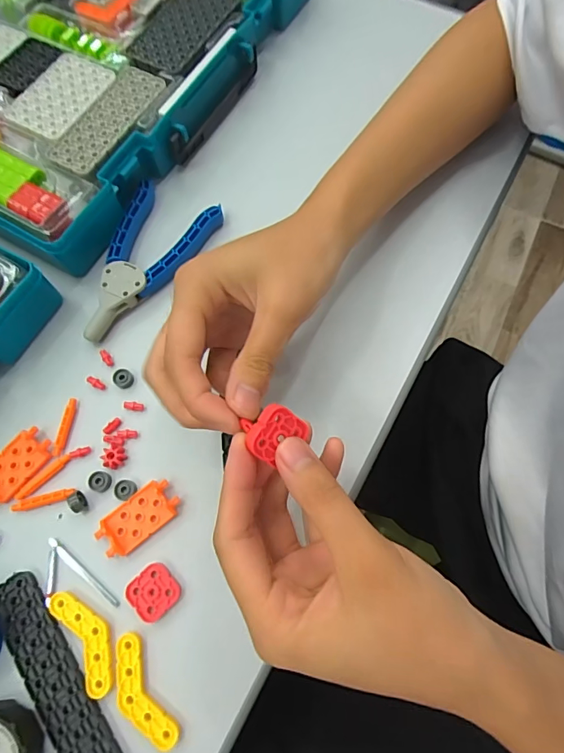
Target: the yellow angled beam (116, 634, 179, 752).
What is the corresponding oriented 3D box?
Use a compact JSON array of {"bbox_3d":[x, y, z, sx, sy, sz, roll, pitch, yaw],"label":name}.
[{"bbox_3d":[-0.076,0.169,0.228,0.021,0.004,0.058,-29,75,-9],"label":"yellow angled beam"}]

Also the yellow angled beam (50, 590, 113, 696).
[{"bbox_3d":[-0.108,0.144,0.238,0.021,0.004,0.058,-34,75,-10],"label":"yellow angled beam"}]

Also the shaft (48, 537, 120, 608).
[{"bbox_3d":[-0.116,0.114,0.250,0.055,0.004,0.006,37,76,11],"label":"shaft"}]

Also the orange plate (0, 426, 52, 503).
[{"bbox_3d":[-0.167,0.056,0.268,0.027,0.008,0.047,36,75,11],"label":"orange plate"}]

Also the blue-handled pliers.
[{"bbox_3d":[-0.103,-0.081,0.308,0.068,0.014,0.124,26,74,8],"label":"blue-handled pliers"}]

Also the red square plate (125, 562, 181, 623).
[{"bbox_3d":[-0.074,0.122,0.243,0.025,0.004,0.026,-40,77,-12],"label":"red square plate"}]

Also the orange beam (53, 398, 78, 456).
[{"bbox_3d":[-0.140,0.032,0.277,0.006,0.004,0.037,9,72,3],"label":"orange beam"}]

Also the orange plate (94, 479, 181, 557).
[{"bbox_3d":[-0.086,0.084,0.256,0.048,0.005,0.025,-37,76,-11],"label":"orange plate"}]

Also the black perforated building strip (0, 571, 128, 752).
[{"bbox_3d":[-0.112,0.174,0.227,0.030,0.005,0.148,-35,76,-11],"label":"black perforated building strip"}]

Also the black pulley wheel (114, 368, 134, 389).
[{"bbox_3d":[-0.106,0.001,0.286,0.013,0.004,0.013,0,72,0],"label":"black pulley wheel"}]

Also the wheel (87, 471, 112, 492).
[{"bbox_3d":[-0.112,0.065,0.265,0.013,0.004,0.012,0,72,0],"label":"wheel"}]

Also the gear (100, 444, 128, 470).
[{"bbox_3d":[-0.106,0.050,0.269,0.015,0.007,0.014,0,72,0],"label":"gear"}]

